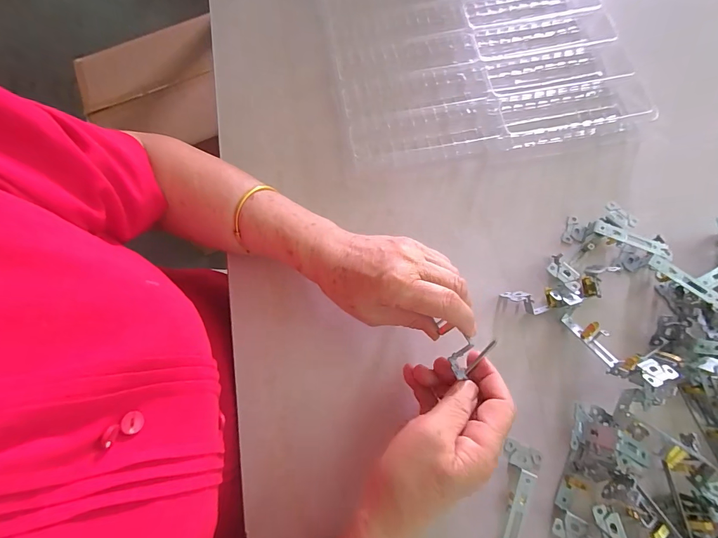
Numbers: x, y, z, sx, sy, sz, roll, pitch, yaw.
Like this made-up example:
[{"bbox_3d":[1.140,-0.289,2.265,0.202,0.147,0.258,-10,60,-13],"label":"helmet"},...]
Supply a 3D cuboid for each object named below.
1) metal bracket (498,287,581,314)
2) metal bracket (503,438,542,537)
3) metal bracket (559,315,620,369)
[{"bbox_3d":[0.175,0.031,0.344,0.066,0.021,0.022,0,72,2],"label":"metal bracket"},{"bbox_3d":[0.125,0.200,0.290,0.030,0.023,0.106,23,74,9],"label":"metal bracket"},{"bbox_3d":[0.212,0.061,0.322,0.014,0.019,0.056,-28,56,-7],"label":"metal bracket"}]

